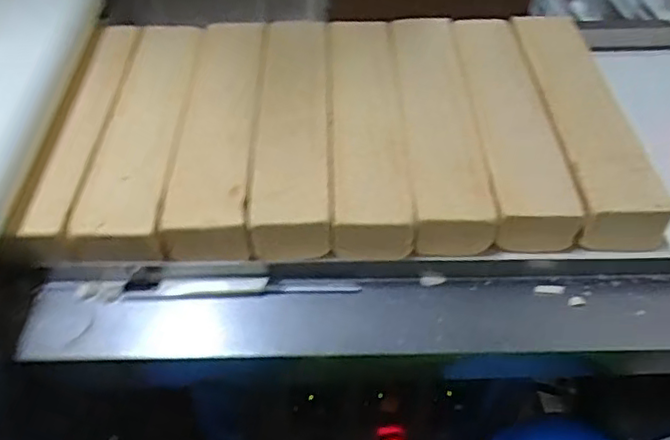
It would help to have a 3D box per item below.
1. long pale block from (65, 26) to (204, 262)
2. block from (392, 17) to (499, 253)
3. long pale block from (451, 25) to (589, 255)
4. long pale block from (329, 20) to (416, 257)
[{"bbox_3d":[-0.198,-0.100,0.669,0.074,0.039,0.340,-2,47,0],"label":"long pale block"},{"bbox_3d":[0.112,-0.112,0.700,0.079,0.048,0.348,-1,47,1],"label":"block"},{"bbox_3d":[0.190,-0.116,0.704,0.077,0.057,0.348,-1,47,1],"label":"long pale block"},{"bbox_3d":[0.035,-0.107,0.692,0.078,0.061,0.340,-1,47,1],"label":"long pale block"}]

